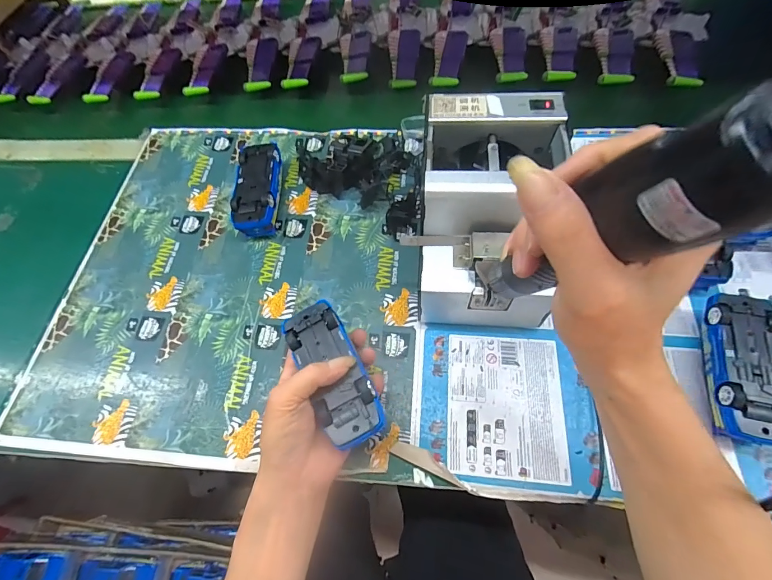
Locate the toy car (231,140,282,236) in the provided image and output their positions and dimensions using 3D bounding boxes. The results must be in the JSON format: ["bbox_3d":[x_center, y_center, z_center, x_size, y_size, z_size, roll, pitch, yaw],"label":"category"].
[{"bbox_3d":[-0.161,-0.125,0.471,0.055,0.046,0.126,-6,62,1],"label":"toy car"}]

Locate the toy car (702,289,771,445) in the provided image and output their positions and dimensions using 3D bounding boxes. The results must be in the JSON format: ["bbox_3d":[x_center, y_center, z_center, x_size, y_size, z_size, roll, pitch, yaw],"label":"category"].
[{"bbox_3d":[0.318,0.067,0.334,0.053,0.045,0.132,11,64,9],"label":"toy car"}]

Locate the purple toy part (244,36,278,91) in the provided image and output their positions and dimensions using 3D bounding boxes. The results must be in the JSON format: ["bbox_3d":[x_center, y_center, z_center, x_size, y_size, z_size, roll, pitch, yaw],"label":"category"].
[{"bbox_3d":[-0.202,-0.369,0.599,0.047,0.016,0.130,-6,62,1],"label":"purple toy part"}]

